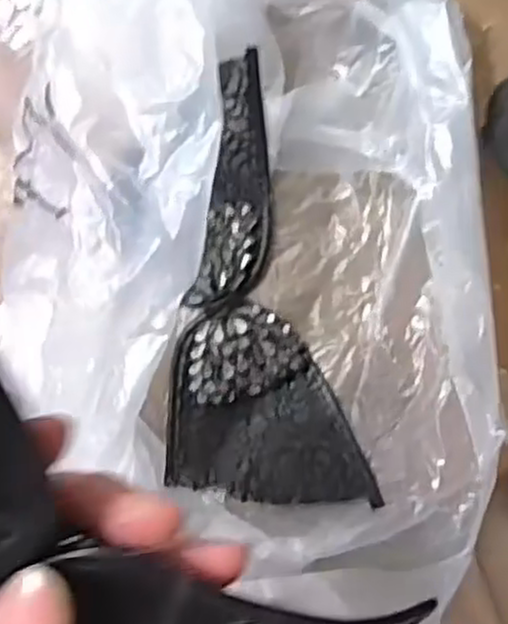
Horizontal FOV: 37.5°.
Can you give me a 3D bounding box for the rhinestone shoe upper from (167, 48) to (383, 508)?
[{"bbox_3d":[-0.006,-0.009,0.347,0.086,0.032,0.195,-9,87,3],"label":"rhinestone shoe upper"}]

